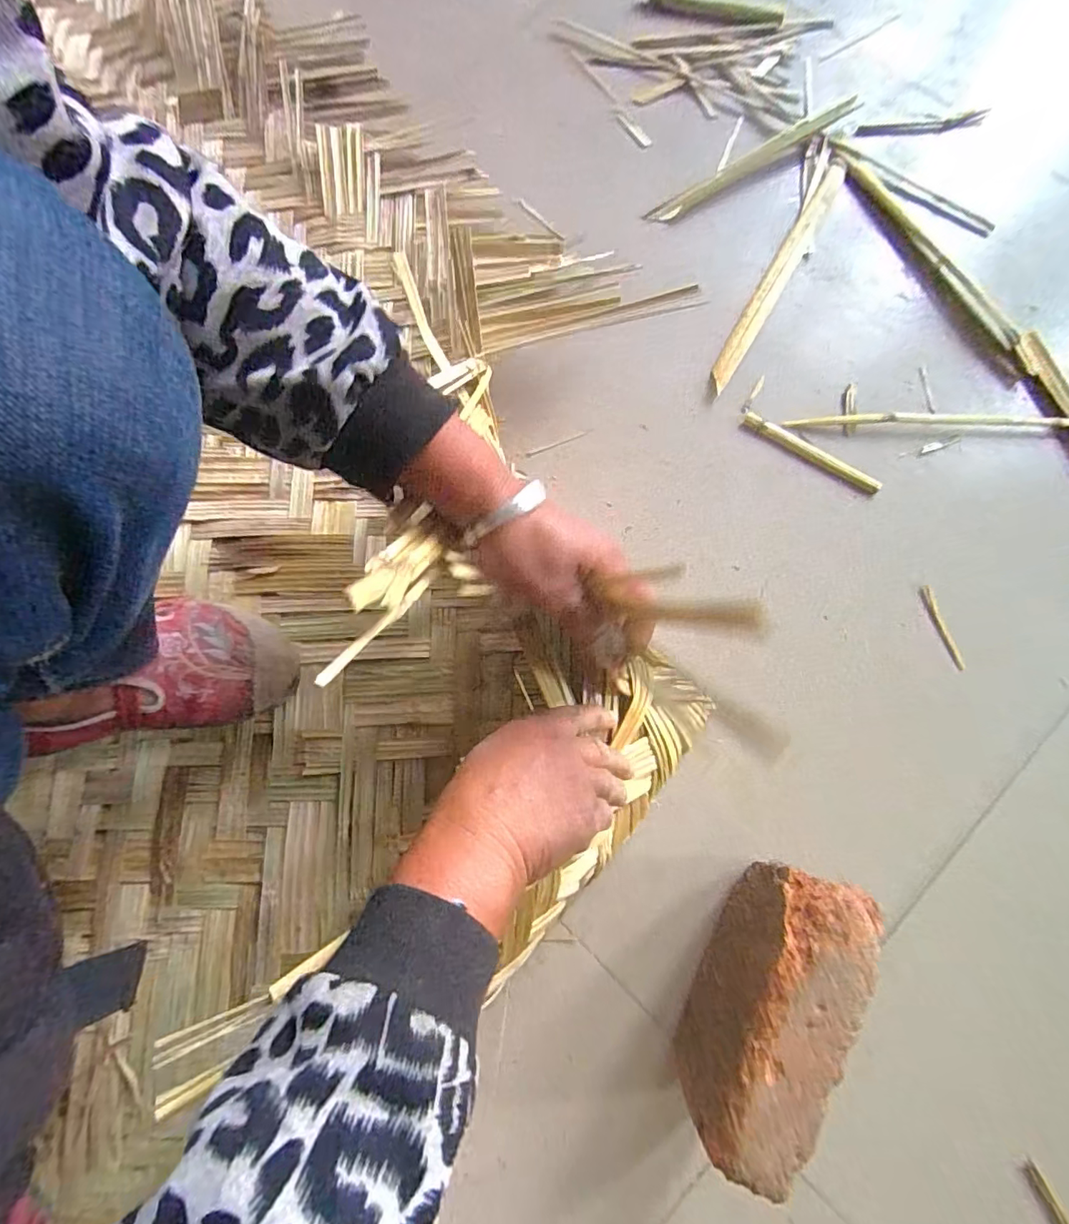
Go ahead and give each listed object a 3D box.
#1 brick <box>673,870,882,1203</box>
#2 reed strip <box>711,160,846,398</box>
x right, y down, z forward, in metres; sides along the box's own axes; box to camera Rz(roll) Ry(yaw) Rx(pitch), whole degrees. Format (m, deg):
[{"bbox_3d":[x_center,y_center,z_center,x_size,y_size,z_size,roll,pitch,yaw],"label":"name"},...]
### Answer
[{"bbox_3d":[0.145,0.238,0.339,0.048,0.112,0.159,28,80,6],"label":"brick"},{"bbox_3d":[0.239,-0.333,0.511,0.021,0.014,0.312,29,80,9],"label":"reed strip"}]

